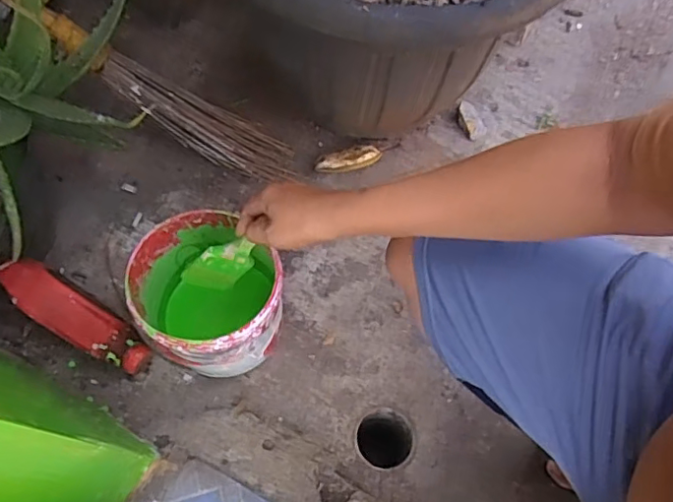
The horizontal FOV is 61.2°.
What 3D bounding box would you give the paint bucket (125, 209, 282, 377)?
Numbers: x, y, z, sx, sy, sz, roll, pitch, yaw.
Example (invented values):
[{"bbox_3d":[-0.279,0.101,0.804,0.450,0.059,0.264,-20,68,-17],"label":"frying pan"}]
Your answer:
[{"bbox_3d":[-0.160,0.066,0.754,0.174,0.179,0.185,-36,72,-15],"label":"paint bucket"}]

